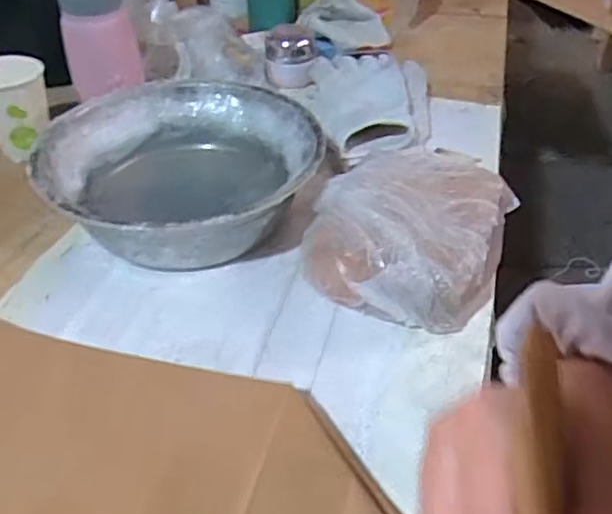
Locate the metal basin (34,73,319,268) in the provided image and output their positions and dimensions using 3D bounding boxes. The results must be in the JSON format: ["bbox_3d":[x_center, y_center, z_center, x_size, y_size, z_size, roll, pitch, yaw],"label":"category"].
[{"bbox_3d":[-0.103,-0.071,0.561,0.223,0.073,0.233,-1,40,0],"label":"metal basin"}]

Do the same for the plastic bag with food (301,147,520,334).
[{"bbox_3d":[0.078,-0.020,0.509,0.140,0.056,0.171,17,43,20],"label":"plastic bag with food"}]

